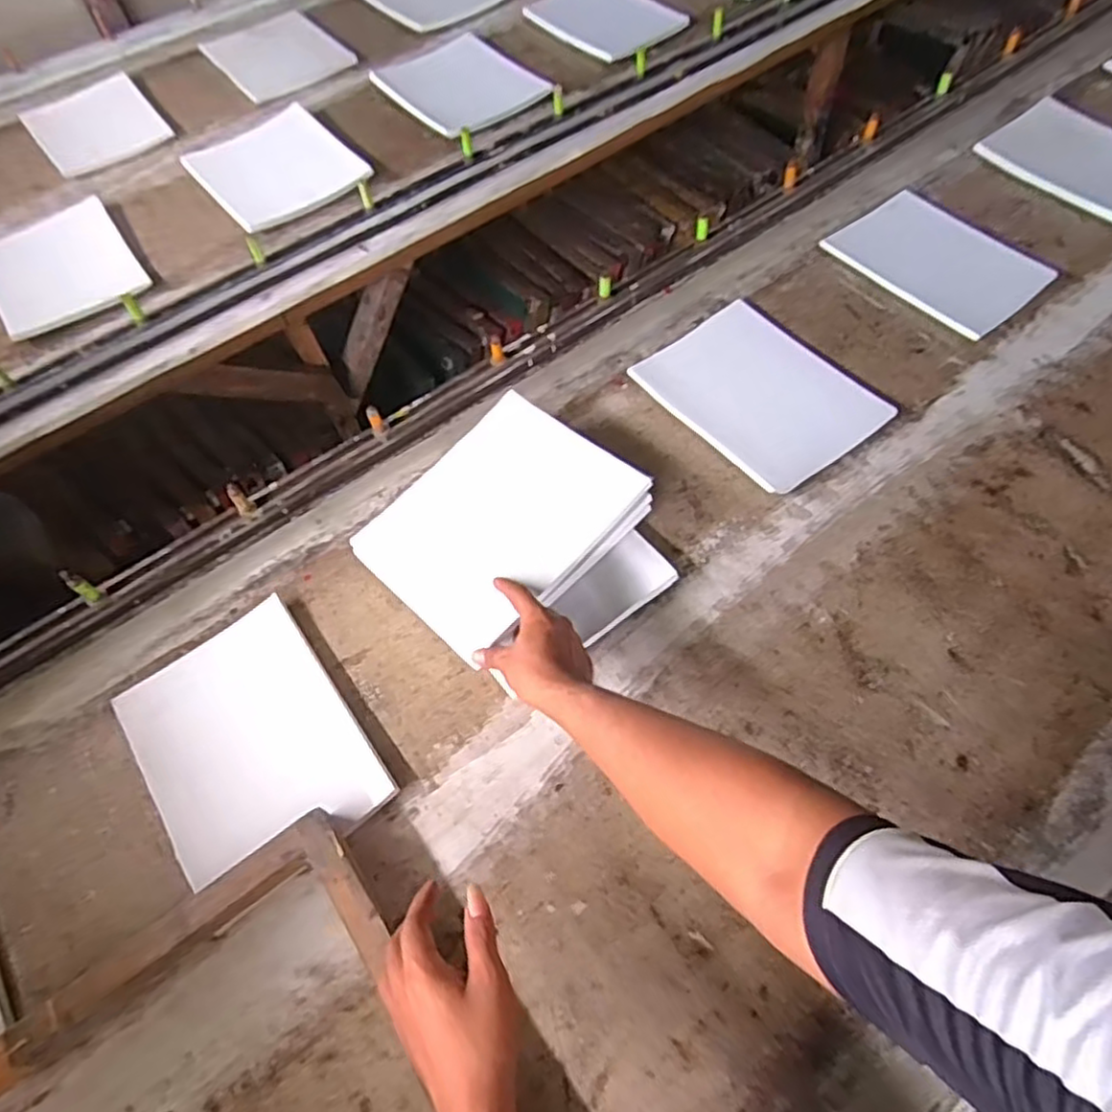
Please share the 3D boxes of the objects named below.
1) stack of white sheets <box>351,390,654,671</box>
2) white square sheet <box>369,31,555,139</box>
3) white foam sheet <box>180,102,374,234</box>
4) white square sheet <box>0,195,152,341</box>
[{"bbox_3d":[-0.062,-0.038,0.786,0.225,0.028,0.273,41,81,16],"label":"stack of white sheets"},{"bbox_3d":[-0.169,-0.850,1.244,0.227,0.027,0.282,-33,68,-13],"label":"white square sheet"},{"bbox_3d":[-0.454,-0.636,1.141,0.221,0.015,0.289,-37,67,-11],"label":"white foam sheet"},{"bbox_3d":[-0.760,-0.445,1.061,0.203,0.020,0.248,-32,68,-12],"label":"white square sheet"}]

